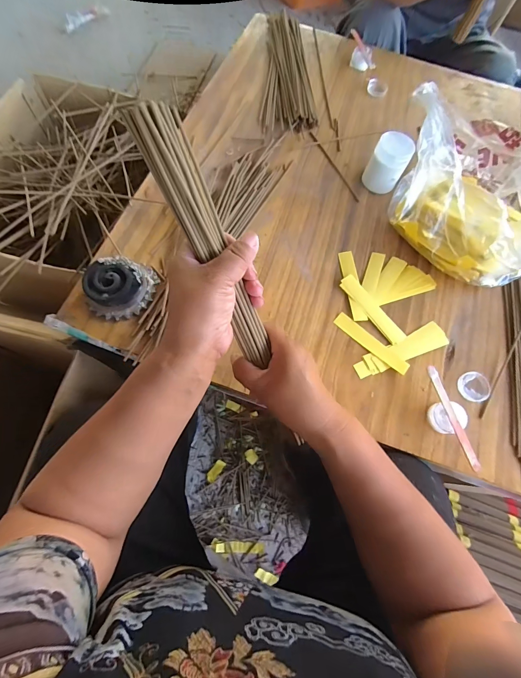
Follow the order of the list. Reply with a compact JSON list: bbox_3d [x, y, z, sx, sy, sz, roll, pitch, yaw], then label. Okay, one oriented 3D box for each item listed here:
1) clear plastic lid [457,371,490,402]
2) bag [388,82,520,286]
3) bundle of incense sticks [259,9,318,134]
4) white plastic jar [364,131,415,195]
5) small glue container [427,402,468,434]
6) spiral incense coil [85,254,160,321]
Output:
[{"bbox_3d":[0.275,0.061,0.399,0.038,0.007,0.037,1,70,-4],"label":"clear plastic lid"},{"bbox_3d":[0.302,-0.218,0.440,0.200,0.128,0.263,9,70,0],"label":"bag"},{"bbox_3d":[0.045,-0.503,0.578,0.093,0.024,0.301,0,70,-5],"label":"bundle of incense sticks"},{"bbox_3d":[0.199,-0.272,0.484,0.053,0.067,0.050,1,70,-4],"label":"white plastic jar"},{"bbox_3d":[0.225,0.095,0.376,0.036,0.026,0.035,1,70,-4],"label":"small glue container"},{"bbox_3d":[-0.174,-0.064,0.390,0.082,0.032,0.073,12,69,4],"label":"spiral incense coil"}]

